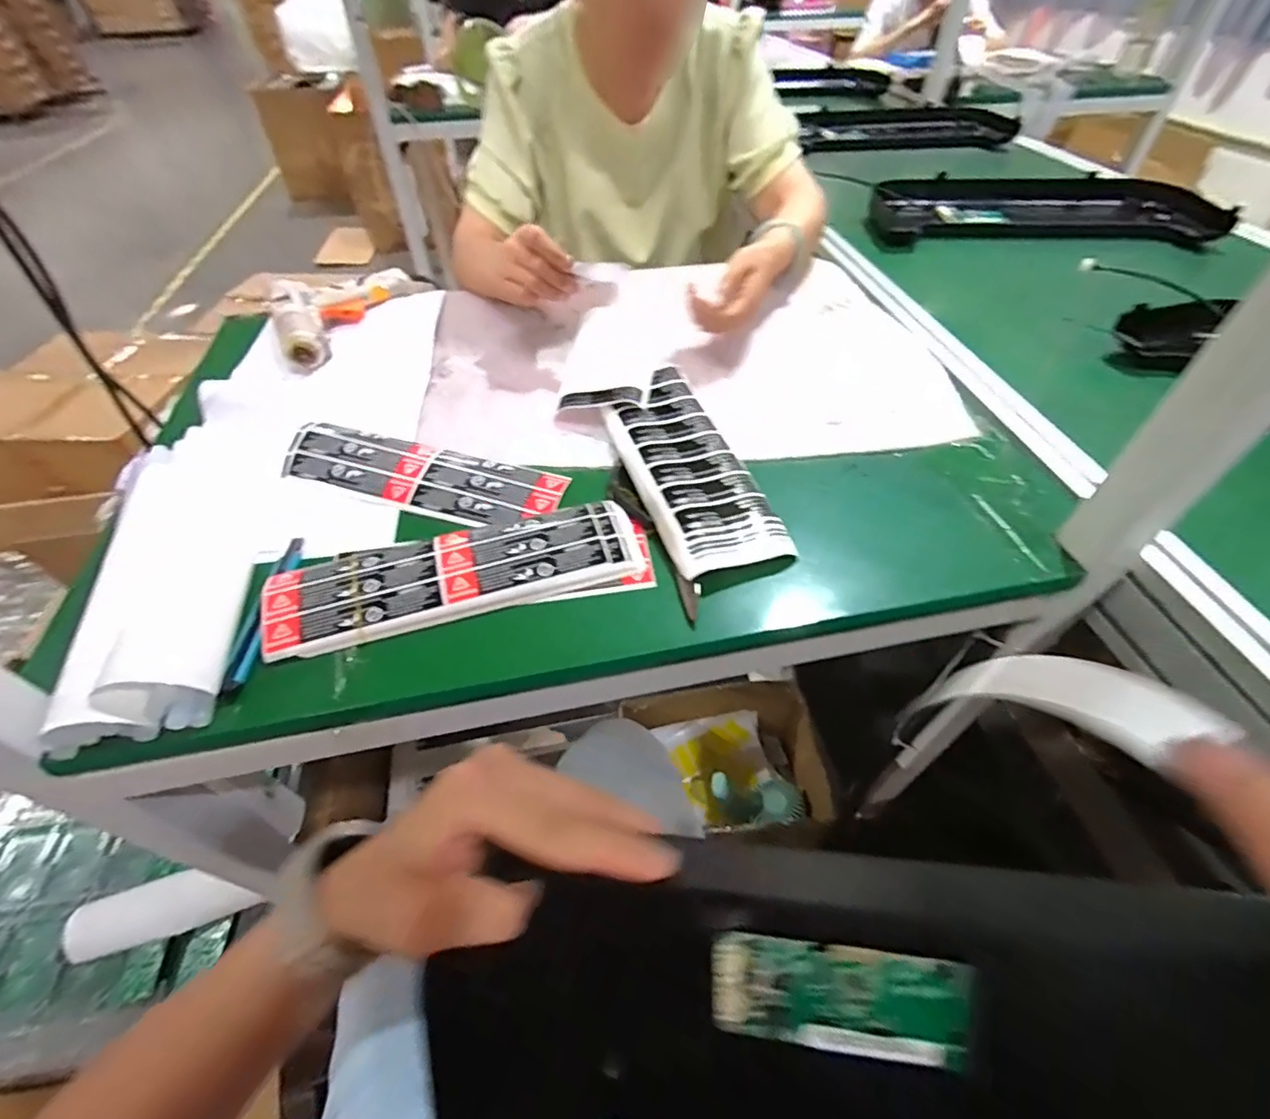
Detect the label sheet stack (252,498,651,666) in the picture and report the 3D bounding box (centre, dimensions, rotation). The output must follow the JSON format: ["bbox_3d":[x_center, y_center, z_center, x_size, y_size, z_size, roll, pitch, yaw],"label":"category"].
[{"bbox_3d":[-0.129,0.009,0.424,0.268,0.014,0.077,-13,50,-10],"label":"label sheet stack"}]

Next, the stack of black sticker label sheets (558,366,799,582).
[{"bbox_3d":[0.033,-0.082,0.491,0.109,0.022,0.235,-16,51,-12],"label":"stack of black sticker label sheets"}]

